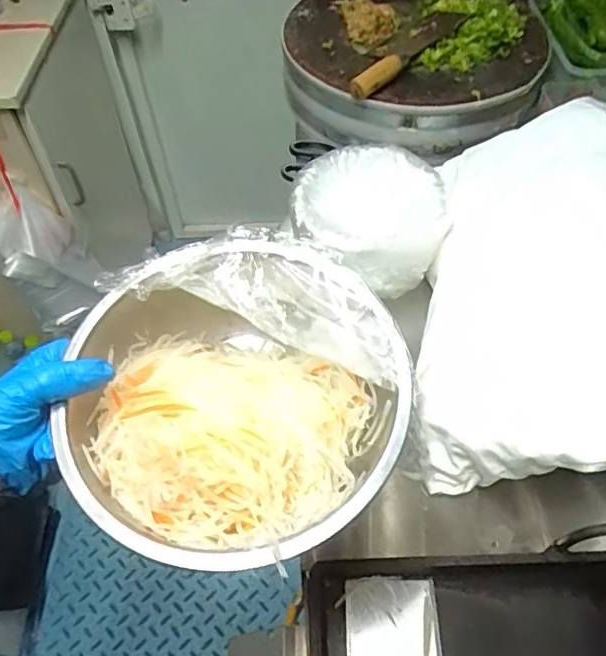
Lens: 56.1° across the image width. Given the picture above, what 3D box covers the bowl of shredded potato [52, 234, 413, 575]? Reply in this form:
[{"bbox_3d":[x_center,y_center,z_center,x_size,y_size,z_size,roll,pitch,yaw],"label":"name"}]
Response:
[{"bbox_3d":[-0.043,0.049,0.389,0.211,0.077,0.218,1,54,-1],"label":"bowl of shredded potato"}]

